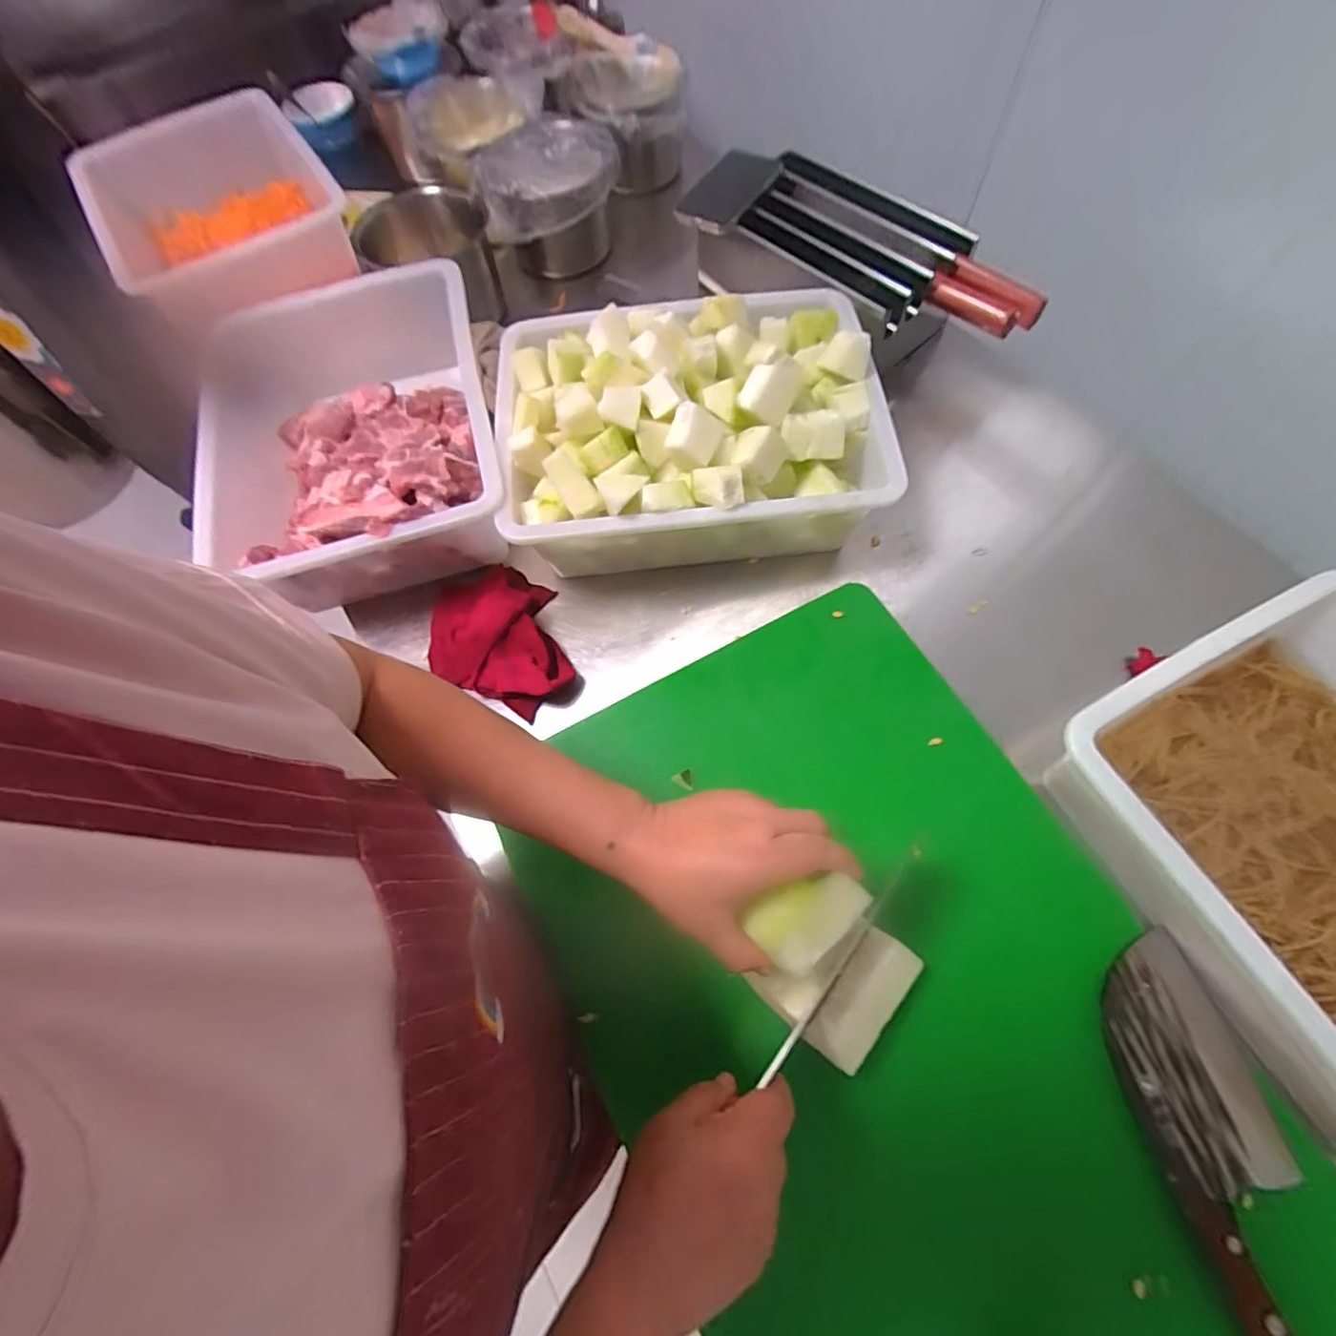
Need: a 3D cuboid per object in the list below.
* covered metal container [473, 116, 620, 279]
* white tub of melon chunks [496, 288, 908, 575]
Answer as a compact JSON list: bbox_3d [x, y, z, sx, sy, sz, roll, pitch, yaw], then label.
[{"bbox_3d":[-0.153,-0.608,0.777,0.176,0.120,0.153,-19,67,-5],"label":"covered metal container"},{"bbox_3d":[0.021,-0.235,0.592,0.350,0.160,0.272,-8,66,0],"label":"white tub of melon chunks"}]

